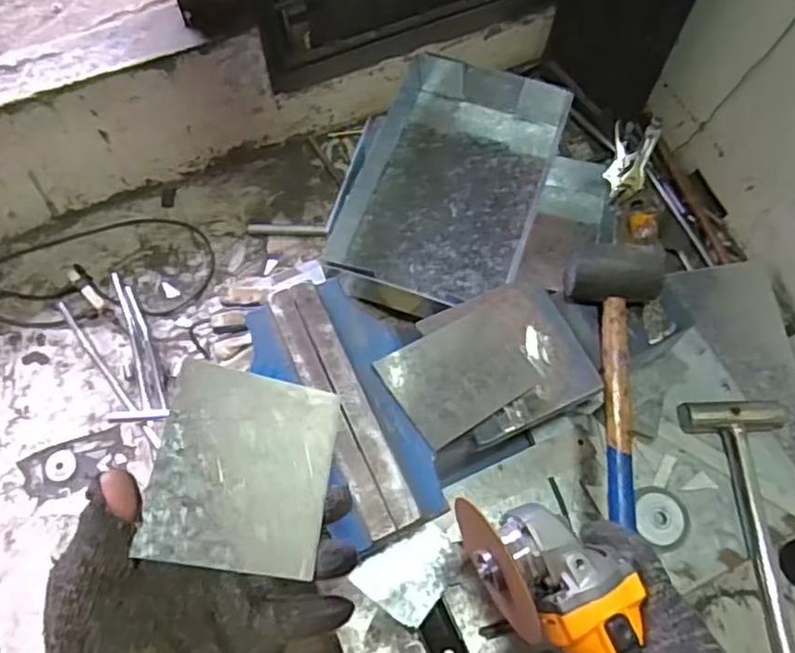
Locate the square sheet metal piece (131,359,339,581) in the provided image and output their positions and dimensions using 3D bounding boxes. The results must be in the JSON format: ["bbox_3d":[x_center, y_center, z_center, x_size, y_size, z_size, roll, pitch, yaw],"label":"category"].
[{"bbox_3d":[-0.085,0.080,0.374,0.096,0.006,0.106,16,65,-22],"label":"square sheet metal piece"}]

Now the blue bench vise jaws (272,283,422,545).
[{"bbox_3d":[-0.052,0.066,0.597,0.049,0.012,0.245,-23,67,-11],"label":"blue bench vise jaws"}]

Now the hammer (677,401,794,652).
[{"bbox_3d":[0.450,0.227,0.792,0.112,0.059,0.301,-8,65,-5],"label":"hammer"}]

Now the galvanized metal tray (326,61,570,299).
[{"bbox_3d":[0.072,-0.208,0.920,0.257,0.077,0.387,18,66,8],"label":"galvanized metal tray"}]

